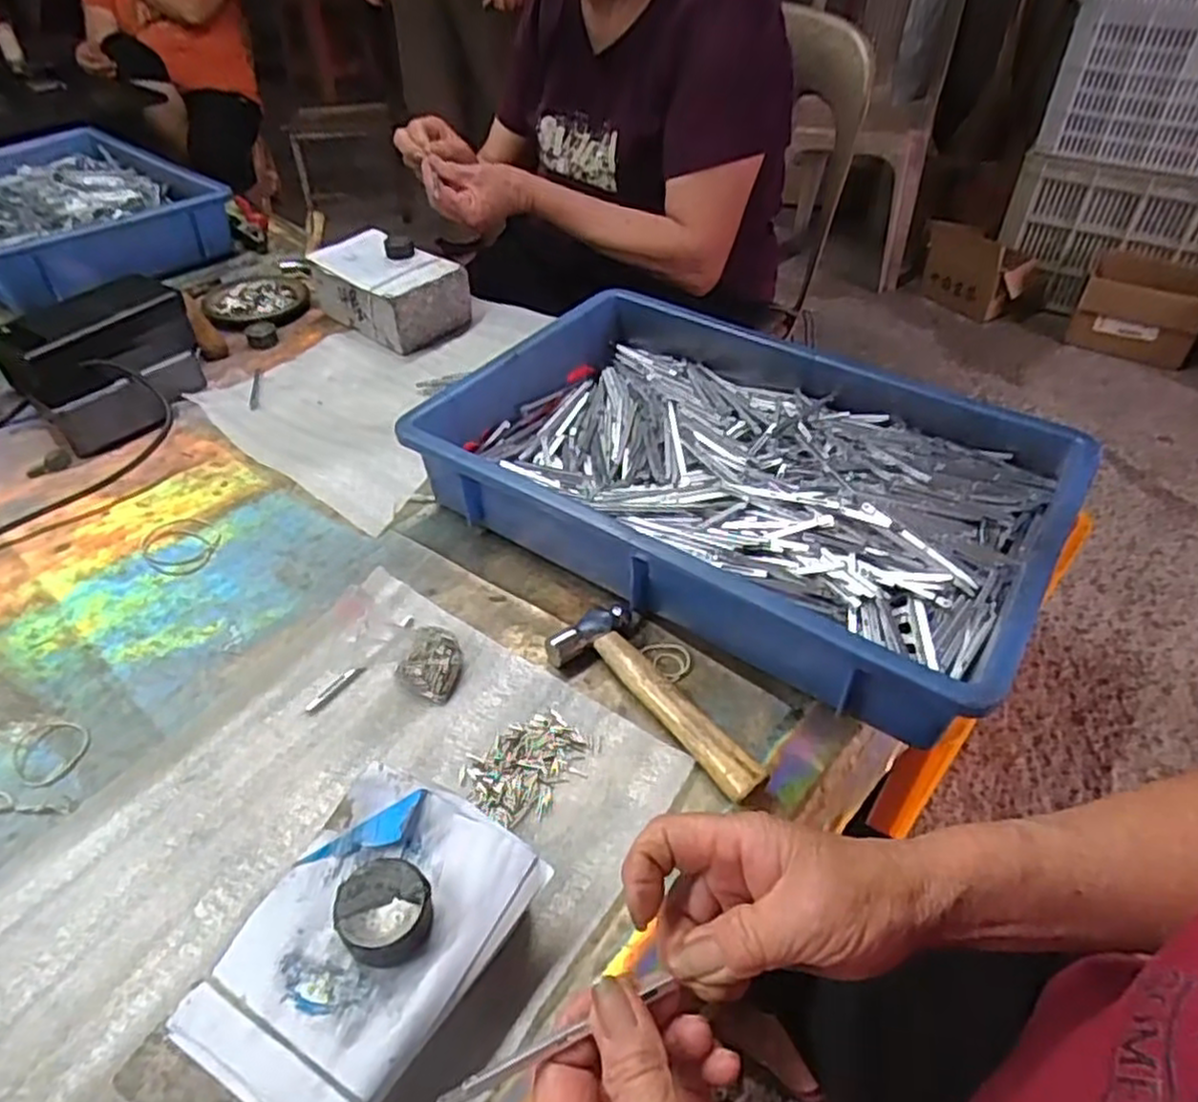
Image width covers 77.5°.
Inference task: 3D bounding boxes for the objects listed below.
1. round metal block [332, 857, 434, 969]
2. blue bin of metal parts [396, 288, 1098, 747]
[{"bbox_3d":[-0.092,0.155,0.322,0.036,0.021,0.038,0,43,0],"label":"round metal block"},{"bbox_3d":[0.103,-0.057,0.574,0.431,0.087,0.283,26,49,25],"label":"blue bin of metal parts"}]

